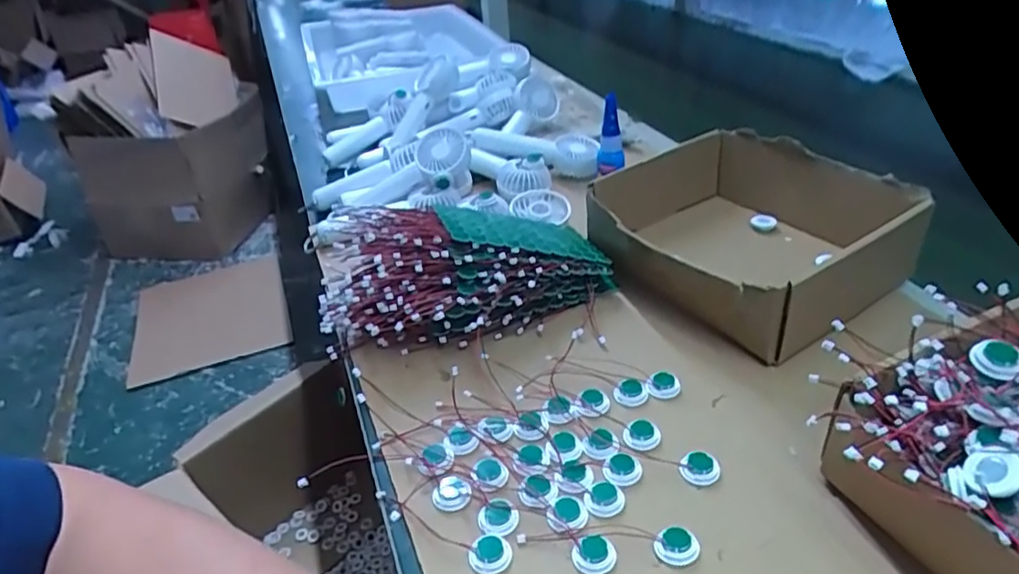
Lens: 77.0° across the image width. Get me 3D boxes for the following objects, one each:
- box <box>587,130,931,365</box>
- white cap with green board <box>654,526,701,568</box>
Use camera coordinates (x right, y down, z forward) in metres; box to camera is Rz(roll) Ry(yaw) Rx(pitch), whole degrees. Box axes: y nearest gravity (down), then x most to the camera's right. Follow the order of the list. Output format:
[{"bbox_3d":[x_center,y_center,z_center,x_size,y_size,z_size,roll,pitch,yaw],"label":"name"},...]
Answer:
[{"bbox_3d":[0.195,-0.048,0.535,0.197,0.070,0.215,-26,39,-26],"label":"box"},{"bbox_3d":[0.088,0.137,0.340,0.022,0.007,0.021,-5,35,3],"label":"white cap with green board"}]

